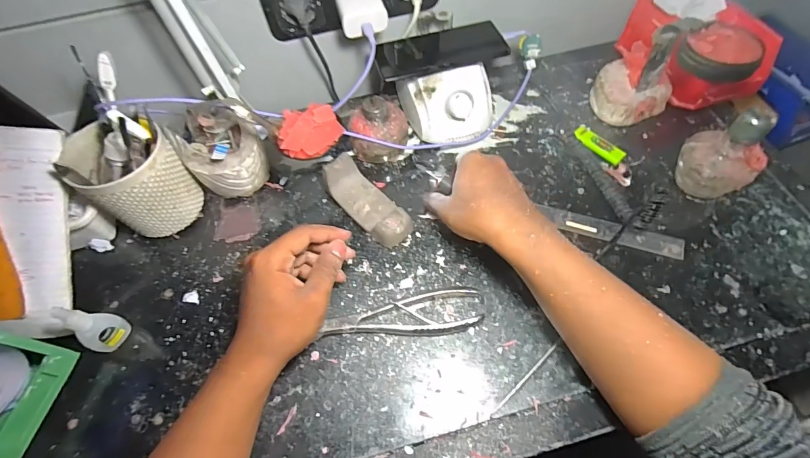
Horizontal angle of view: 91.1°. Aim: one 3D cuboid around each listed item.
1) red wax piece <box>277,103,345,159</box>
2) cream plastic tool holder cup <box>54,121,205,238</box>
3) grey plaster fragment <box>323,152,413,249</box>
[{"bbox_3d":[-0.097,-0.102,0.409,0.062,0.022,0.055,0,60,2],"label":"red wax piece"},{"bbox_3d":[-0.299,-0.046,0.446,0.100,0.111,0.083,2,60,4],"label":"cream plastic tool holder cup"},{"bbox_3d":[-0.044,-0.034,0.469,0.048,0.041,0.119,-40,66,-18],"label":"grey plaster fragment"}]

